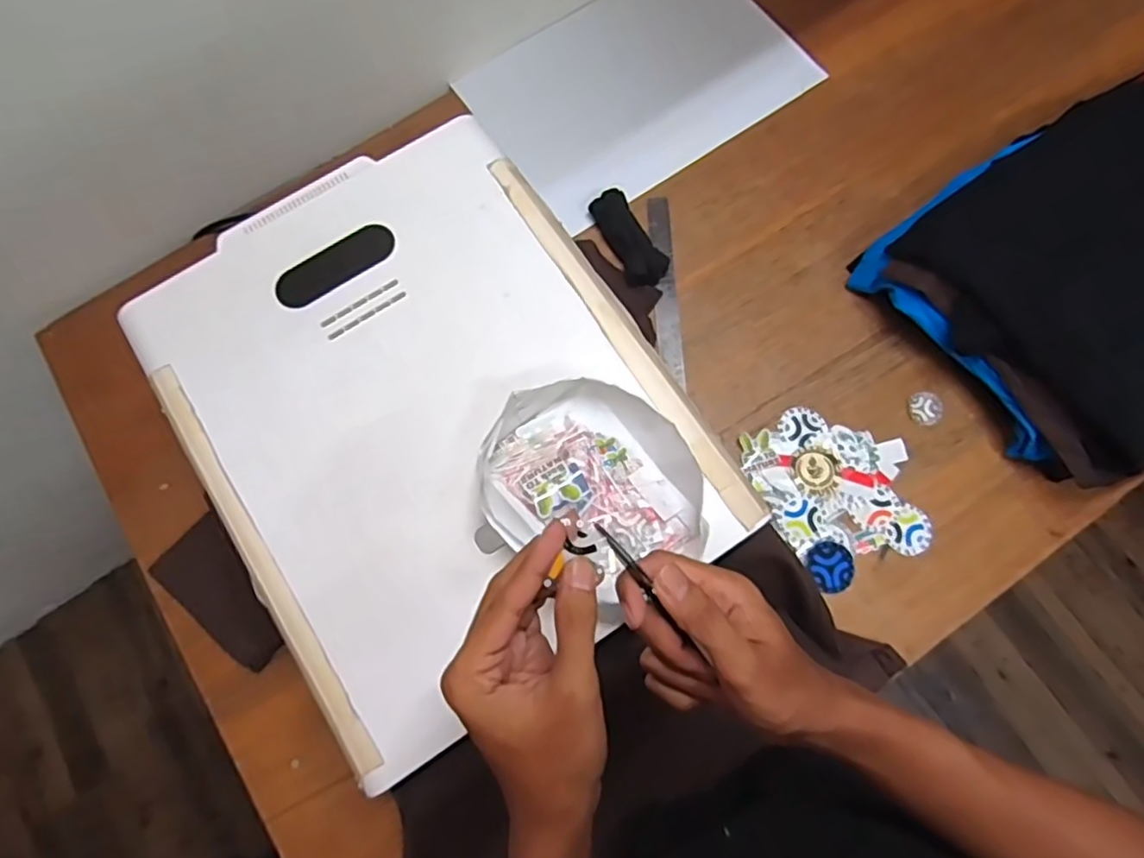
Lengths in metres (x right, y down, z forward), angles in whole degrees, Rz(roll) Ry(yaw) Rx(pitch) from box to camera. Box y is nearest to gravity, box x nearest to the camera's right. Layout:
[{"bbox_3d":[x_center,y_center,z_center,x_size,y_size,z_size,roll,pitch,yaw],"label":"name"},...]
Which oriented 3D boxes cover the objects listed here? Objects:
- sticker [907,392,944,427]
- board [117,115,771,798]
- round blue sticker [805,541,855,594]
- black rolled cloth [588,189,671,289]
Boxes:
[{"bbox_3d":[0.404,-0.024,0.753,0.038,0.006,0.040,-1,73,2],"label":"sticker"},{"bbox_3d":[-0.132,-0.026,0.593,0.401,0.026,0.498,-33,75,-8],"label":"board"},{"bbox_3d":[0.277,0.146,0.702,0.050,0.004,0.052,-1,73,2],"label":"round blue sticker"},{"bbox_3d":[0.070,-0.234,0.811,0.051,0.029,0.129,-24,74,-5],"label":"black rolled cloth"}]

